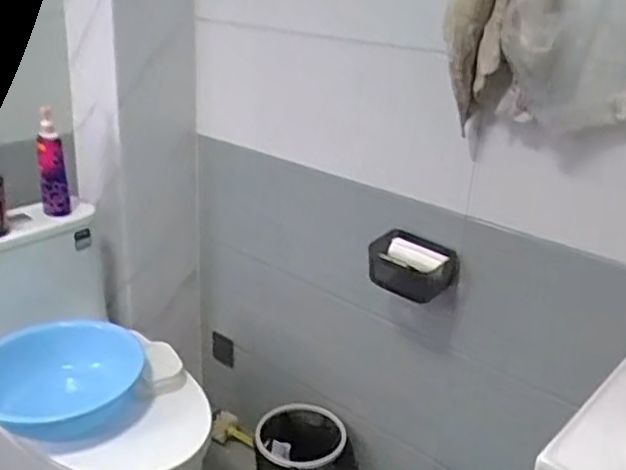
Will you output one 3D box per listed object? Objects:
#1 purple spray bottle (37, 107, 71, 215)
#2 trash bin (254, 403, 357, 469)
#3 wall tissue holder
[{"bbox_3d":[-0.556,-0.145,1.427,0.059,0.230,0.054,-6,24,-20],"label":"purple spray bottle"},{"bbox_3d":[-0.015,0.552,1.583,0.242,0.210,0.202,2,23,-1],"label":"trash bin"},{"bbox_3d":[0.187,0.064,1.300,0.172,0.095,0.121,12,24,20],"label":"wall tissue holder"}]

